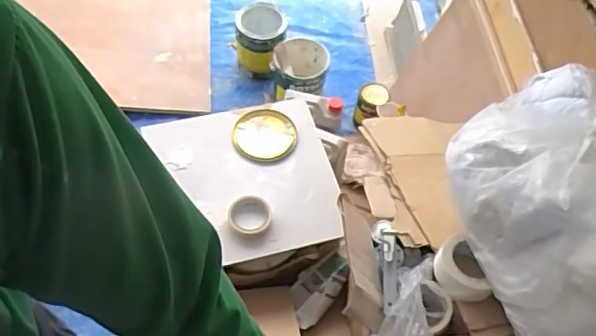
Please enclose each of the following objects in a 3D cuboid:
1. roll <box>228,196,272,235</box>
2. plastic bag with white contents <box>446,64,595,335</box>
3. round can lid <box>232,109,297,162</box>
[{"bbox_3d":[-0.104,0.095,1.217,0.094,0.023,0.098,1,56,-1],"label":"roll"},{"bbox_3d":[0.423,0.074,0.914,0.295,0.239,0.474,-17,59,-16],"label":"plastic bag with white contents"},{"bbox_3d":[-0.076,-0.083,1.343,0.138,0.027,0.146,3,56,-4],"label":"round can lid"}]

